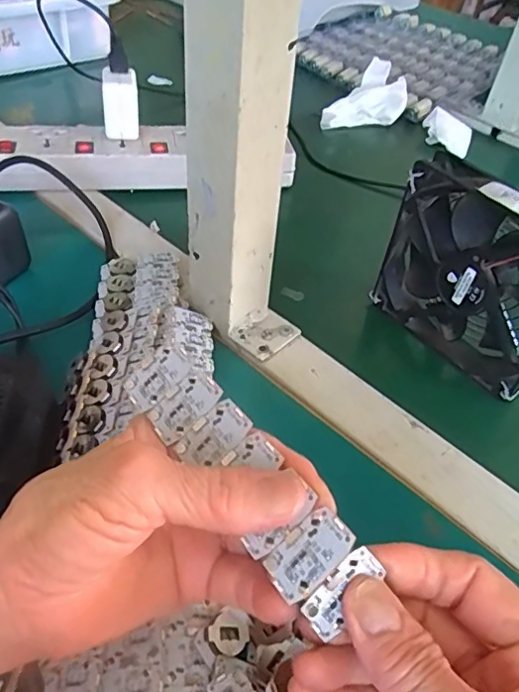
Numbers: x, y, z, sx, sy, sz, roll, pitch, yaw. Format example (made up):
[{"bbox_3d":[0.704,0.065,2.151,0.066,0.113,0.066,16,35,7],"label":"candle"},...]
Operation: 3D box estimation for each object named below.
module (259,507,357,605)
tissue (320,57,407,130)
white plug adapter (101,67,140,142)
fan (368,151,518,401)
[{"bbox_3d":[0.016,0.067,0.178,0.029,0.004,0.018,-43,59,0],"label":"module"},{"bbox_3d":[0.122,-0.269,0.609,0.066,0.046,0.123,29,52,20],"label":"tissue"},{"bbox_3d":[-0.117,-0.202,0.464,0.028,0.052,0.032,-6,49,-10],"label":"white plug adapter"},{"bbox_3d":[0.136,-0.047,0.344,0.124,0.111,0.034,37,55,26],"label":"fan"}]

